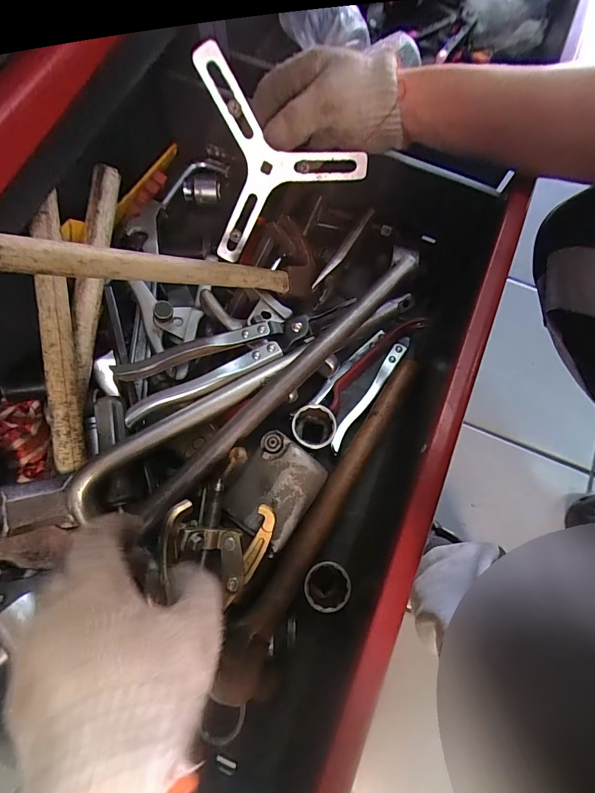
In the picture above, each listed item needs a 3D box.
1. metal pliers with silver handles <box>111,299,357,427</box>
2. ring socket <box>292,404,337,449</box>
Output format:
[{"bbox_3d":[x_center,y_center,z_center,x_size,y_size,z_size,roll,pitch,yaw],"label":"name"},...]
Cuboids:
[{"bbox_3d":[-0.050,-0.047,0.370,0.238,0.032,0.062,-24,77,-8],"label":"metal pliers with silver handles"},{"bbox_3d":[0.016,0.034,0.384,0.041,0.041,0.041,0,75,-1],"label":"ring socket"}]

